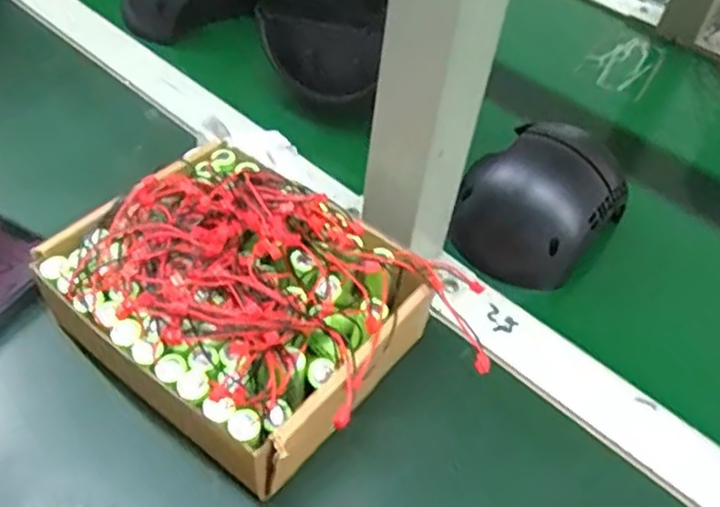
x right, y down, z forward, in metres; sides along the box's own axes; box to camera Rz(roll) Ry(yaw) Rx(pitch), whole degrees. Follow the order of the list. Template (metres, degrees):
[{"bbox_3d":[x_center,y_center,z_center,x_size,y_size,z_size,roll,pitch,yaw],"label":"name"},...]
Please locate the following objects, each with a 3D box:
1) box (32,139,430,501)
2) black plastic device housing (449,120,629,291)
[{"bbox_3d":[-0.063,0.025,0.353,0.177,0.079,0.147,31,52,20],"label":"box"},{"bbox_3d":[0.116,-0.033,0.436,0.087,0.061,0.089,34,53,22],"label":"black plastic device housing"}]

